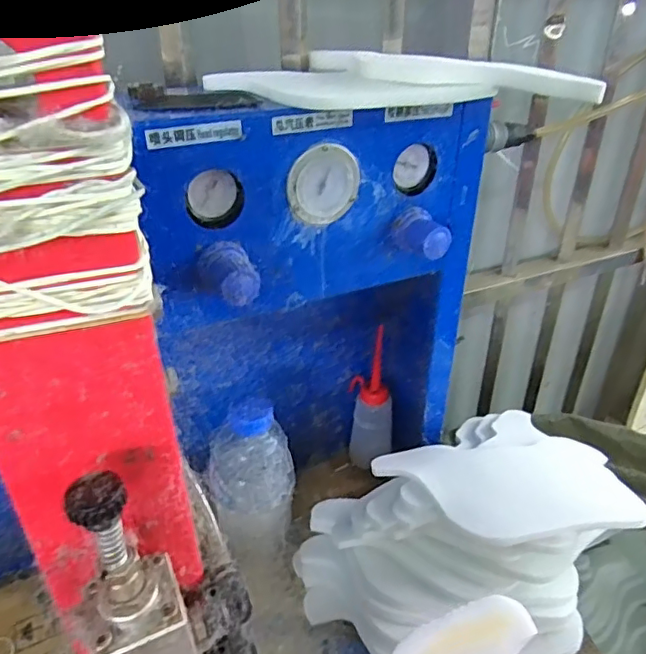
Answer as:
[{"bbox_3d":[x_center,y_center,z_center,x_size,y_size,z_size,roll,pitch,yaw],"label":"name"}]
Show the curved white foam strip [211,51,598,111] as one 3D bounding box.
[{"bbox_3d":[0.053,-0.179,0.409,0.272,0.026,0.069,0,32,-2],"label":"curved white foam strip"}]

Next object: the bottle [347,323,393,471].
[{"bbox_3d":[0.060,0.086,0.669,0.048,0.177,0.051,1,32,-1],"label":"bottle"}]

